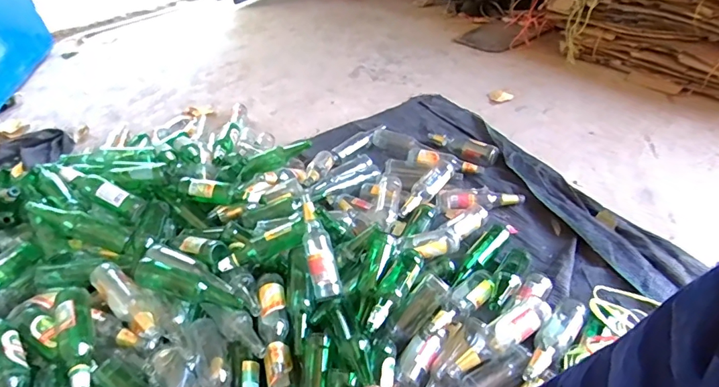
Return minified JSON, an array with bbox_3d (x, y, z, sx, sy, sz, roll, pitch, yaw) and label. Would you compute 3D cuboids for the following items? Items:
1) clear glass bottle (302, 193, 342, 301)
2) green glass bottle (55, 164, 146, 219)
[{"bbox_3d":[-0.103,0.130,1.107,0.070,0.059,0.264,-12,73,-10],"label":"clear glass bottle"},{"bbox_3d":[-0.724,-0.018,1.231,0.261,0.065,0.060,29,41,-2],"label":"green glass bottle"}]

